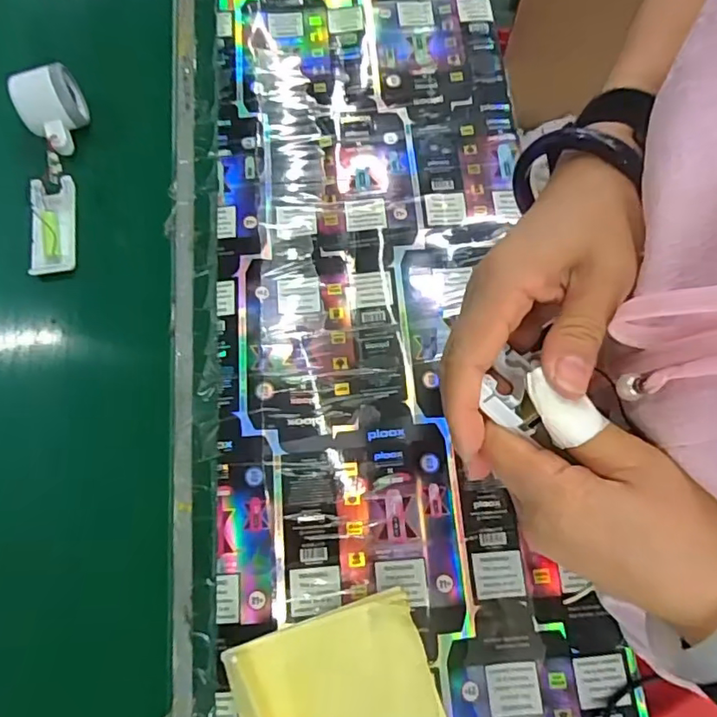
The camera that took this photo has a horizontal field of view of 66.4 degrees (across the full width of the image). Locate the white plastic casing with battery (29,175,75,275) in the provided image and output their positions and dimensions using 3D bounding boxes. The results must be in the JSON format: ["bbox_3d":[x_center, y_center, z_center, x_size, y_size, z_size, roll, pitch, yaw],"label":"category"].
[{"bbox_3d":[-0.303,-0.132,0.538,0.045,0.016,0.103,-10,72,-5],"label":"white plastic casing with battery"}]

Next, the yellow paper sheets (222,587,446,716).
[{"bbox_3d":[-0.015,0.244,0.394,0.138,0.030,0.110,-16,73,-7],"label":"yellow paper sheets"}]

